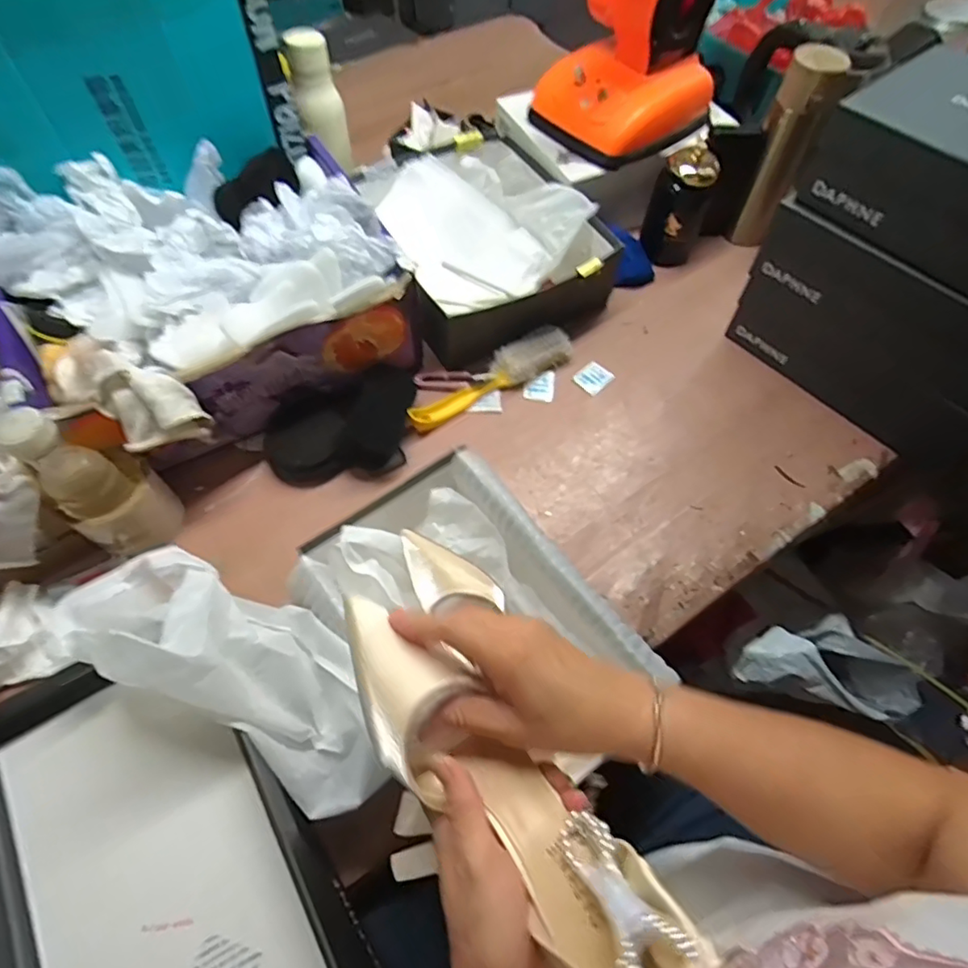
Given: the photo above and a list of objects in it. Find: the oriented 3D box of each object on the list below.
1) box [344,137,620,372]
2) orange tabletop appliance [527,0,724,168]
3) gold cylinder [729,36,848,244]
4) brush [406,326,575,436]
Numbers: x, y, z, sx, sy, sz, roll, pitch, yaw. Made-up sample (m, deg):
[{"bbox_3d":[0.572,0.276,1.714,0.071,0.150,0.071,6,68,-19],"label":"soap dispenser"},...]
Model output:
[{"bbox_3d":[-0.002,-0.336,0.782,0.273,0.088,0.334,-22,64,-13],"label":"box"},{"bbox_3d":[0.189,-0.571,0.729,0.197,0.197,0.172,-33,67,-18],"label":"orange tabletop appliance"},{"bbox_3d":[0.392,-0.437,0.756,0.063,0.232,0.062,16,62,8],"label":"gold cylinder"},{"bbox_3d":[0.007,-0.133,0.705,0.226,0.035,0.045,-27,65,-15],"label":"brush"}]

